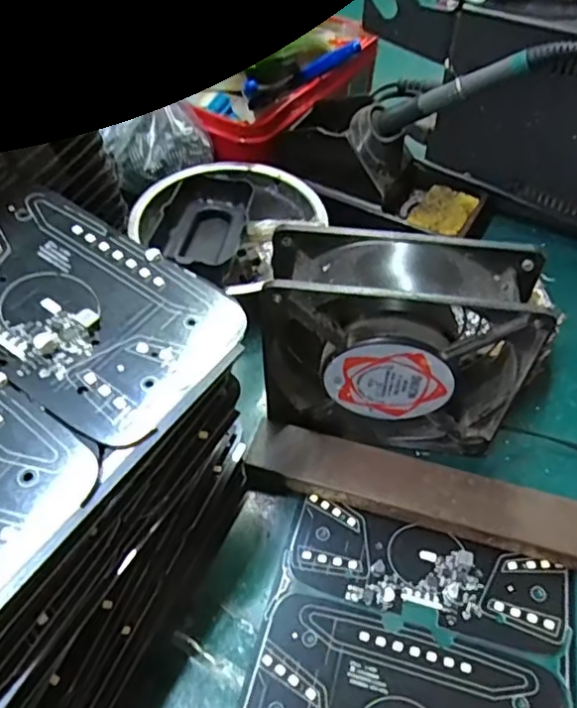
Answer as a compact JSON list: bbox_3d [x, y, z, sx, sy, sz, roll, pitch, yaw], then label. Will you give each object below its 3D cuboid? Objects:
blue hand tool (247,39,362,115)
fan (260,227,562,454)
[{"bbox_3d":[0.012,-0.221,0.471,0.127,0.013,0.011,-1,36,51],"label":"blue hand tool"},{"bbox_3d":[0.049,-0.001,0.288,0.122,0.113,0.042,7,51,3],"label":"fan"}]

